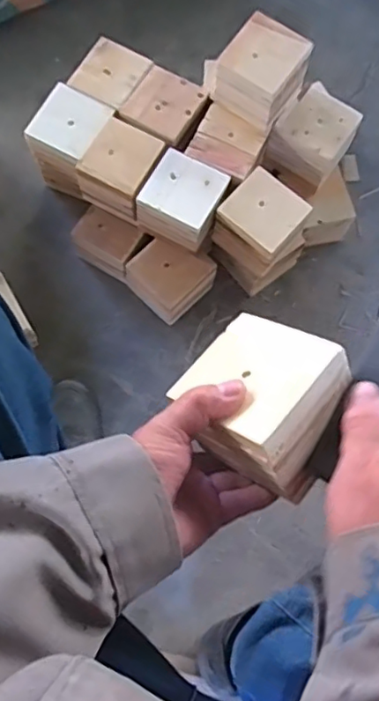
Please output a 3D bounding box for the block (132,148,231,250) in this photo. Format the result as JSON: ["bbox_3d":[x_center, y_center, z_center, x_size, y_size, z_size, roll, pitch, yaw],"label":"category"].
[{"bbox_3d":[-0.008,-0.203,0.808,0.100,0.054,0.102,29,75,7],"label":"block"}]

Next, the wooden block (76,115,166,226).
[{"bbox_3d":[-0.091,-0.250,0.832,0.096,0.072,0.104,30,75,8],"label":"wooden block"}]

